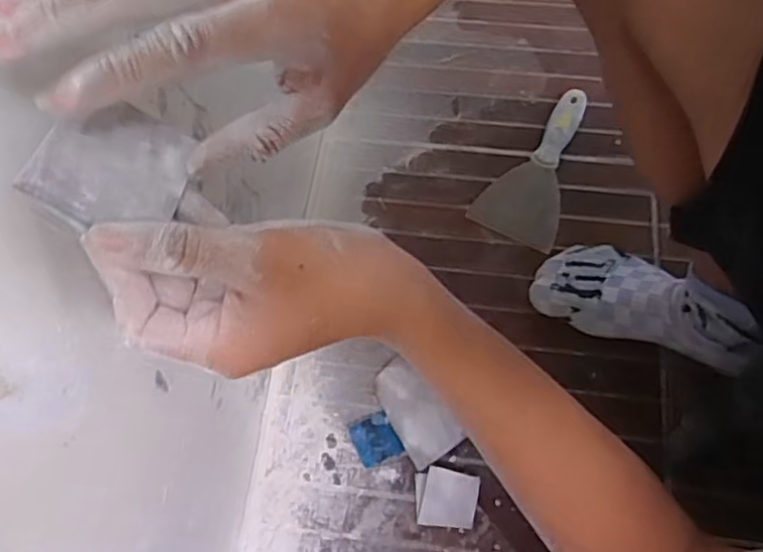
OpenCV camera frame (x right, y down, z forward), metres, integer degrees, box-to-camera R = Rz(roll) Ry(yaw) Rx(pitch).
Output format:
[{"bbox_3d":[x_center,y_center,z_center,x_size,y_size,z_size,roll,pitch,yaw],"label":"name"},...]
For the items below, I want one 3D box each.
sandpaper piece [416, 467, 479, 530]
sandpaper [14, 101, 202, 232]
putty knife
[{"bbox_3d":[0.060,0.206,0.603,0.055,0.014,0.049,7,66,8],"label":"sandpaper piece"},{"bbox_3d":[-0.105,-0.044,0.260,0.051,0.004,0.057,32,61,-25],"label":"sandpaper"},{"bbox_3d":[0.188,-0.131,0.751,0.096,0.032,0.200,26,70,15],"label":"putty knife"}]

